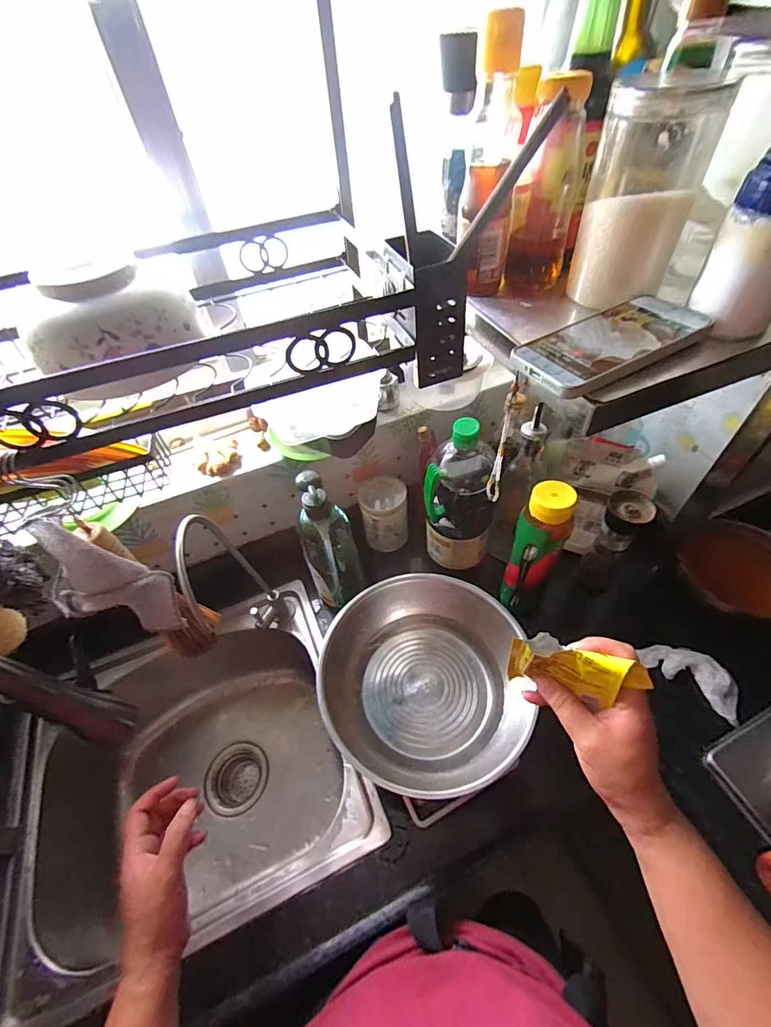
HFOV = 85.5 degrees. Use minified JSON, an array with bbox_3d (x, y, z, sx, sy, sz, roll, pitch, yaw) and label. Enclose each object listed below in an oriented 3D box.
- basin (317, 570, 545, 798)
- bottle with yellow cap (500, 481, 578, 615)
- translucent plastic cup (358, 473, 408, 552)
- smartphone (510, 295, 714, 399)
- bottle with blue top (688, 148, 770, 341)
[{"bbox_3d":[0.051,0.215,0.552,0.250,0.075,0.253,-3,50,3],"label":"basin"},{"bbox_3d":[0.212,0.060,0.594,0.063,0.227,0.063,20,54,21],"label":"bottle with yellow cap"},{"bbox_3d":[0.000,0.002,0.747,0.078,0.129,0.069,-8,50,-1],"label":"translucent plastic cup"},{"bbox_3d":[0.183,-0.141,0.342,0.153,0.014,0.080,-29,53,-18],"label":"smartphone"},{"bbox_3d":[0.283,-0.209,0.303,0.061,0.142,0.050,34,60,29],"label":"bottle with blue top"}]

